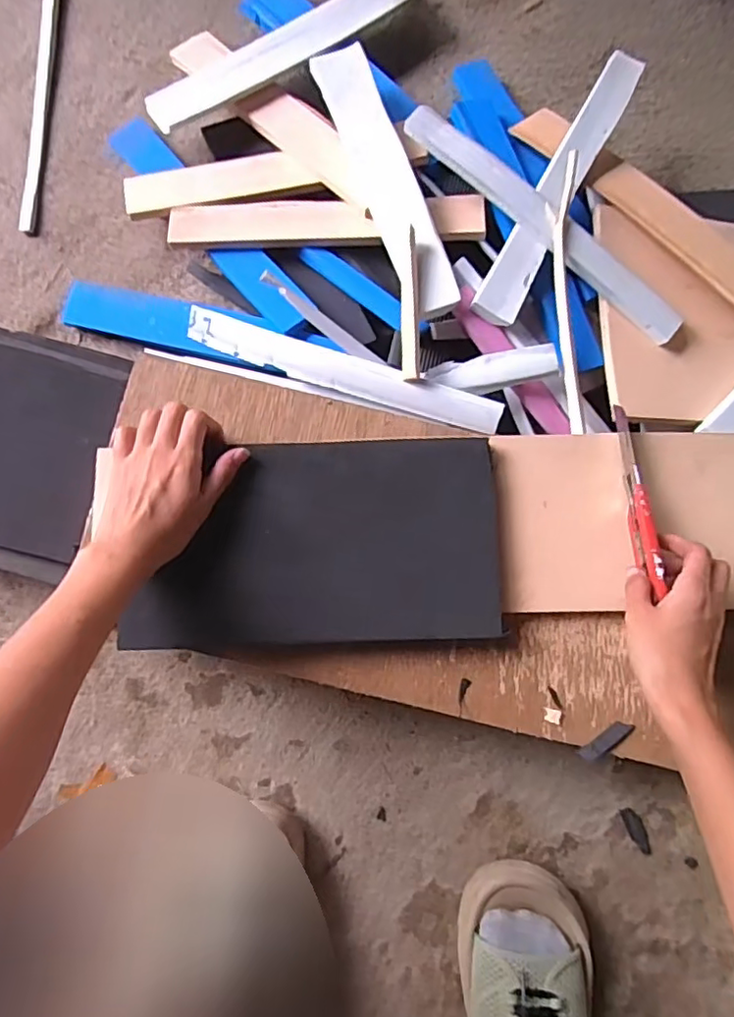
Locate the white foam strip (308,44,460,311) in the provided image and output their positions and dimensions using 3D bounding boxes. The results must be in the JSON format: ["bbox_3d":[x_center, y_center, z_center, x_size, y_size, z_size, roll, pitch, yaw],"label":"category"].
[{"bbox_3d":[0.015,-0.292,0.517,0.047,0.009,0.275,-23,77,19],"label":"white foam strip"}]

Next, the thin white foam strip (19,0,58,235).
[{"bbox_3d":[-0.327,-0.408,0.588,0.014,0.005,0.285,0,80,-1],"label":"thin white foam strip"}]

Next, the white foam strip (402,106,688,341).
[{"bbox_3d":[0.151,-0.240,0.496,0.283,0.013,0.027,39,111,-2],"label":"white foam strip"}]

